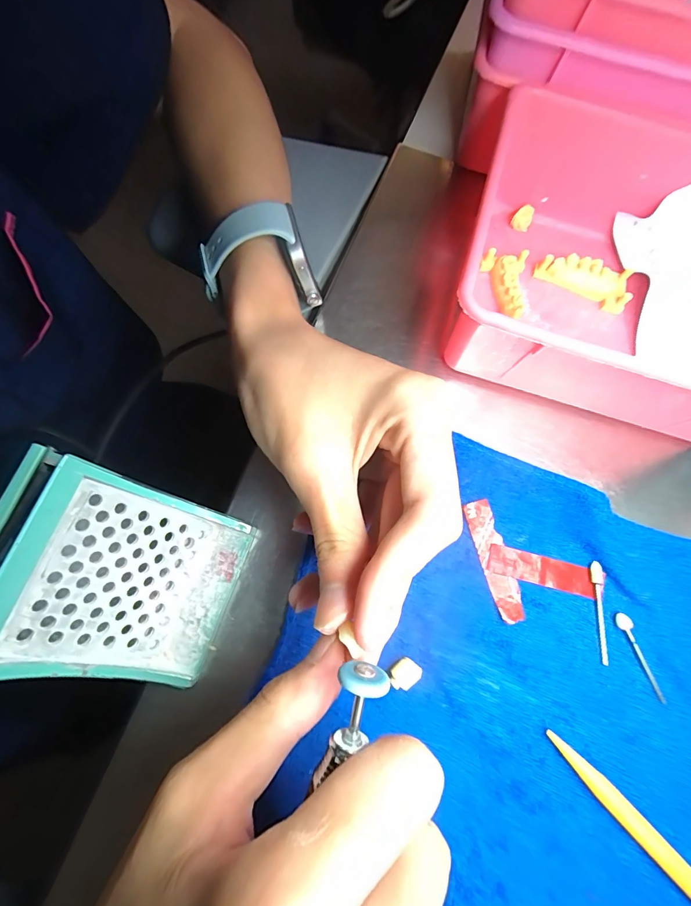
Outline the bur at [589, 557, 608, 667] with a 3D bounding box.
[{"bbox_3d":[0.124,0.077,0.194,0.006,0.004,0.047,3,75,-4],"label":"bur"}]

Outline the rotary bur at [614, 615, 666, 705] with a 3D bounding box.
[{"bbox_3d":[0.141,0.097,0.189,0.006,0.005,0.043,-24,78,-10],"label":"rotary bur"}]

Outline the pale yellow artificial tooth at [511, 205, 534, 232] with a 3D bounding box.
[{"bbox_3d":[0.111,-0.147,0.250,0.011,0.014,0.009,30,75,3],"label":"pale yellow artificial tooth"}]

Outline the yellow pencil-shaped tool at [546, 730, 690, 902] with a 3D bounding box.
[{"bbox_3d":[0.136,0.172,0.169,0.009,0.007,0.132,-41,82,-13],"label":"yellow pencil-shaped tool"}]

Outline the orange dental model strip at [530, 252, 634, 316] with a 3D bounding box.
[{"bbox_3d":[0.143,-0.104,0.239,0.054,0.016,0.019,19,75,0],"label":"orange dental model strip"}]

